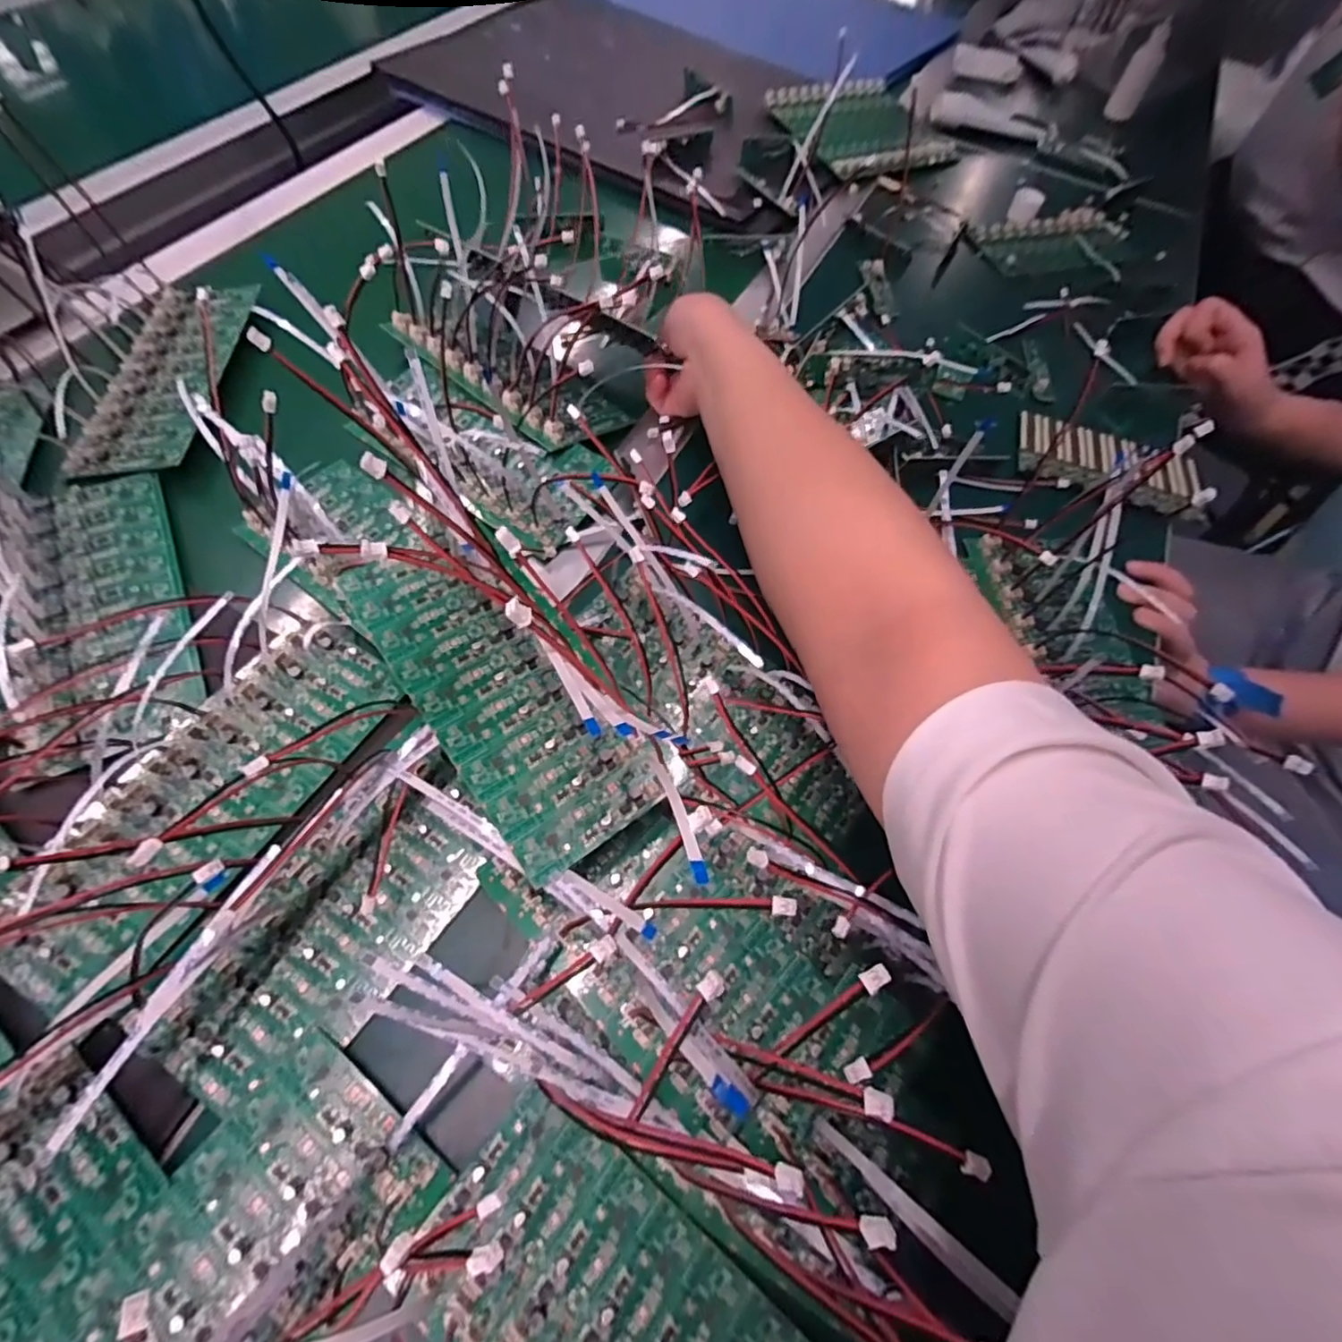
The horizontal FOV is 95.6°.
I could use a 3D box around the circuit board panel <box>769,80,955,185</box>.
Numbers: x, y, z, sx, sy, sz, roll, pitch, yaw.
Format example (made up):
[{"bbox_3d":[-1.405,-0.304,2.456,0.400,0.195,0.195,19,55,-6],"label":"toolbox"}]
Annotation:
[{"bbox_3d":[0.220,-0.621,0.699,0.200,0.030,0.173,-30,75,-27],"label":"circuit board panel"}]

